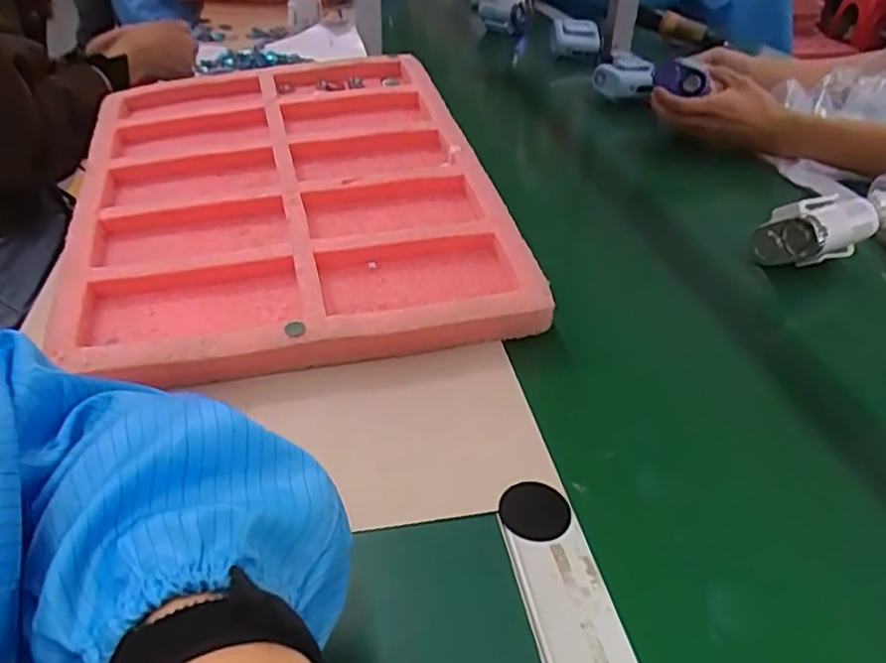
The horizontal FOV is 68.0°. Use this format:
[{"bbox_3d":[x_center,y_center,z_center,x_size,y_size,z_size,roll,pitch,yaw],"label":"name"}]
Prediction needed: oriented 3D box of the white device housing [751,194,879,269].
[{"bbox_3d":[0.324,-0.087,0.570,0.083,0.048,0.053,-16,36,-22],"label":"white device housing"}]

